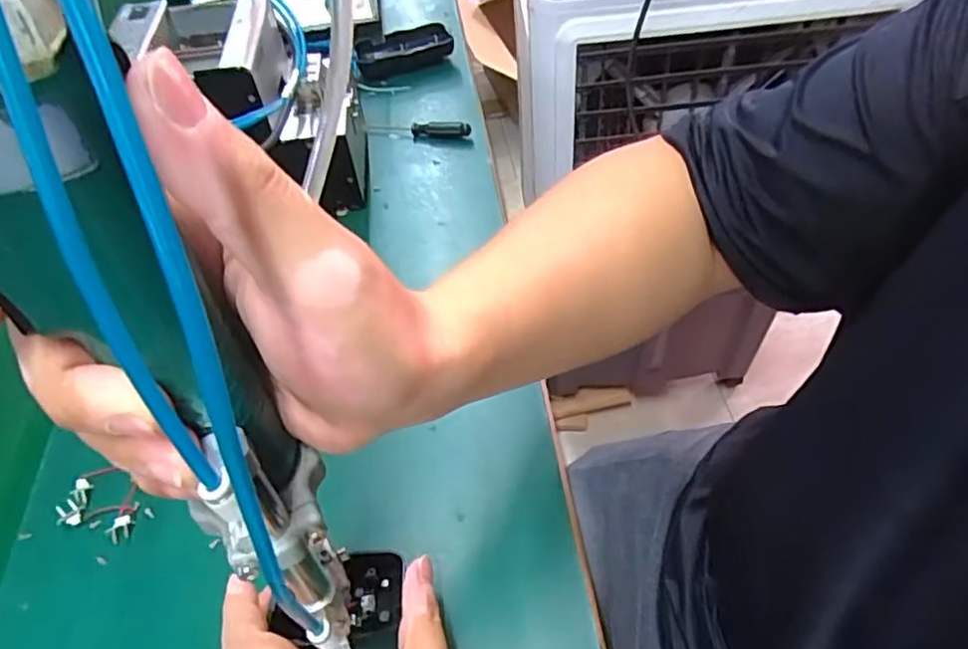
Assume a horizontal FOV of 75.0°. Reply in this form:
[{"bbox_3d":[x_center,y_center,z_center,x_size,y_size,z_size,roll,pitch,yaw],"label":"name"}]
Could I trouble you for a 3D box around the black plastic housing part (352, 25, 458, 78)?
[{"bbox_3d":[-0.092,-0.318,0.729,0.107,0.029,0.062,-12,51,-4],"label":"black plastic housing part"}]

